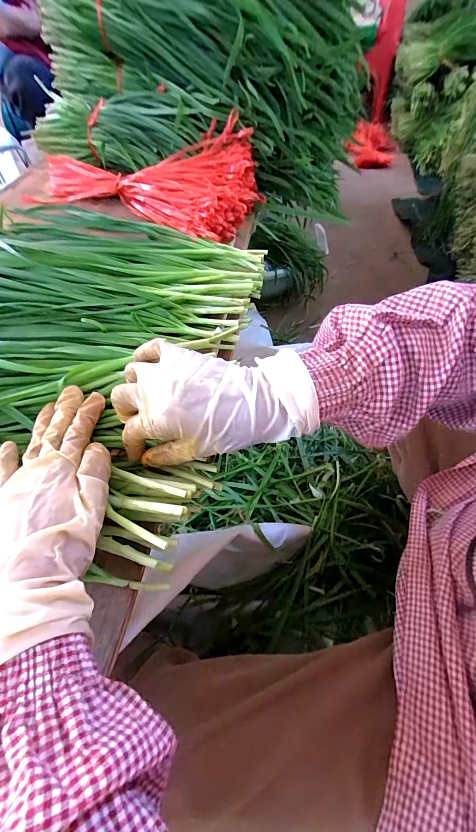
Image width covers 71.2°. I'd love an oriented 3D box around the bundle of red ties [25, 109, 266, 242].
[{"bbox_3d":[-0.131,-0.365,0.495,0.339,0.073,0.171,26,61,17],"label":"bundle of red ties"}]

